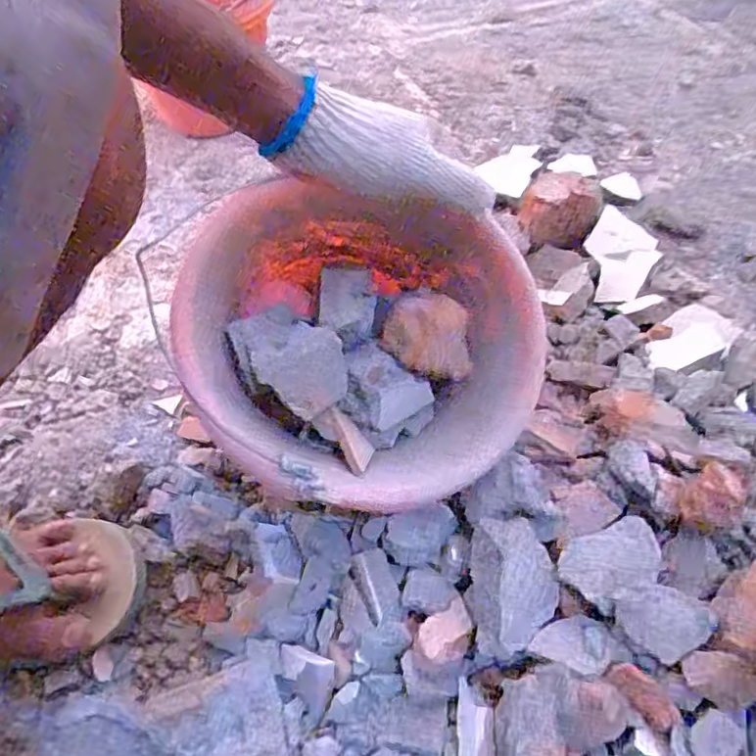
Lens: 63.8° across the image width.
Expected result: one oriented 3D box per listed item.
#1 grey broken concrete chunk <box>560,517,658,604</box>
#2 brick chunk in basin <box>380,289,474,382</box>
[{"bbox_3d":[0.161,0.124,0.413,0.076,0.022,0.046,-22,55,-12],"label":"grey broken concrete chunk"},{"bbox_3d":[0.037,-0.033,0.459,0.064,0.047,0.048,3,54,6],"label":"brick chunk in basin"}]

